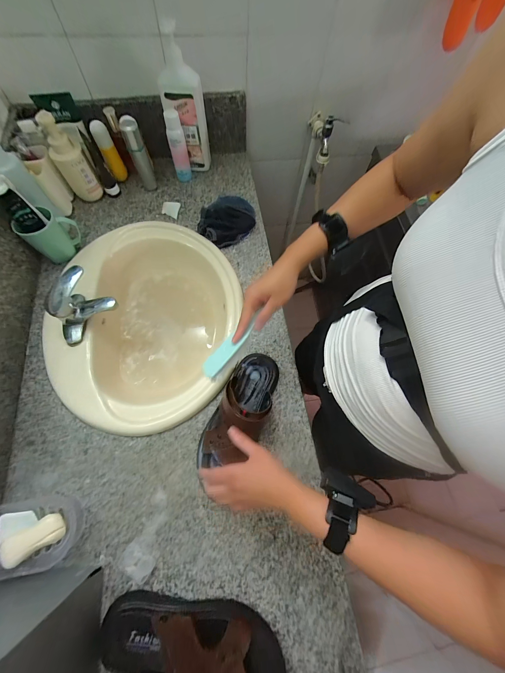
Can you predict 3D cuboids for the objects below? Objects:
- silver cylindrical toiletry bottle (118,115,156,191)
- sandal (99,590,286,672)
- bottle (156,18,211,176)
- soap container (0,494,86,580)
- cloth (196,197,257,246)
[{"bbox_3d":[-0.293,-0.466,0.686,0.045,0.170,0.039,-23,71,-12],"label":"silver cylindrical toiletry bottle"},{"bbox_3d":[-0.091,0.478,0.379,0.286,0.084,0.122,6,70,0],"label":"sandal"},{"bbox_3d":[-0.166,-0.572,0.665,0.087,0.296,0.087,1,68,-3],"label":"bottle"},{"bbox_3d":[-0.376,0.333,0.447,0.146,0.055,0.102,-8,70,-5],"label":"soap container"},{"bbox_3d":[-0.064,-0.321,0.698,0.137,0.051,0.162,6,70,0],"label":"cloth"}]

